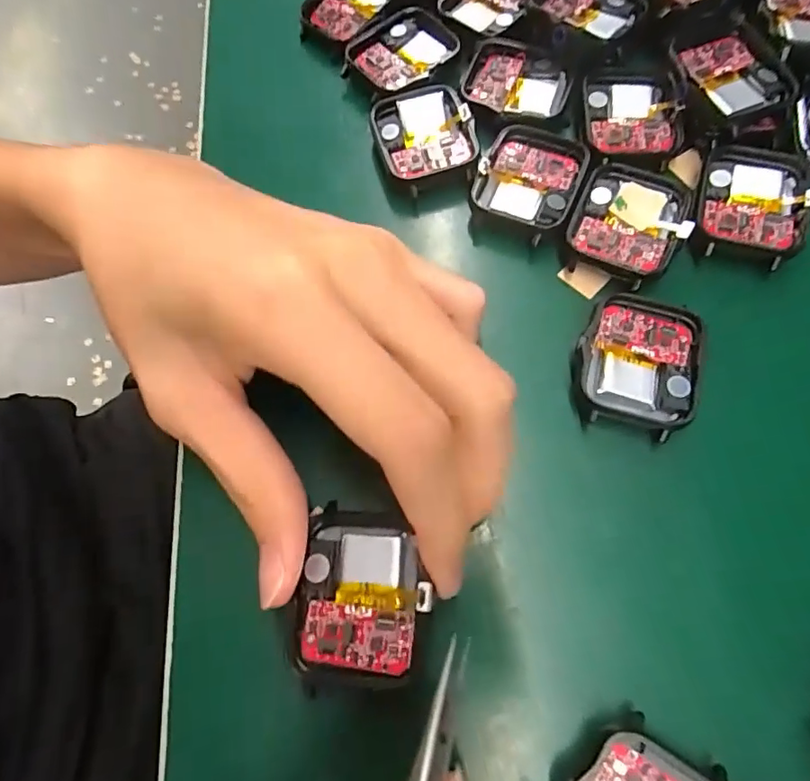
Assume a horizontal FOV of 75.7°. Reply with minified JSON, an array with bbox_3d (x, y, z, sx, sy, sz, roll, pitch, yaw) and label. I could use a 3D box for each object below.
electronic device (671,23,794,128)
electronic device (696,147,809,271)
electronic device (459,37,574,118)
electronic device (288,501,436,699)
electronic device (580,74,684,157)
[{"bbox_3d":[0.121,-0.119,0.195,0.038,0.005,0.039,-24,71,-6],"label":"electronic device"},{"bbox_3d":[0.125,-0.068,0.187,0.036,0.007,0.045,17,72,8],"label":"electronic device"},{"bbox_3d":[0.045,-0.125,0.212,0.041,0.006,0.036,23,73,10],"label":"electronic device"},{"bbox_3d":[-0.012,0.055,0.140,0.036,0.014,0.044,5,71,5],"label":"electronic device"},{"bbox_3d":[0.088,-0.106,0.202,0.036,0.007,0.037,-2,70,2],"label":"electronic device"}]

